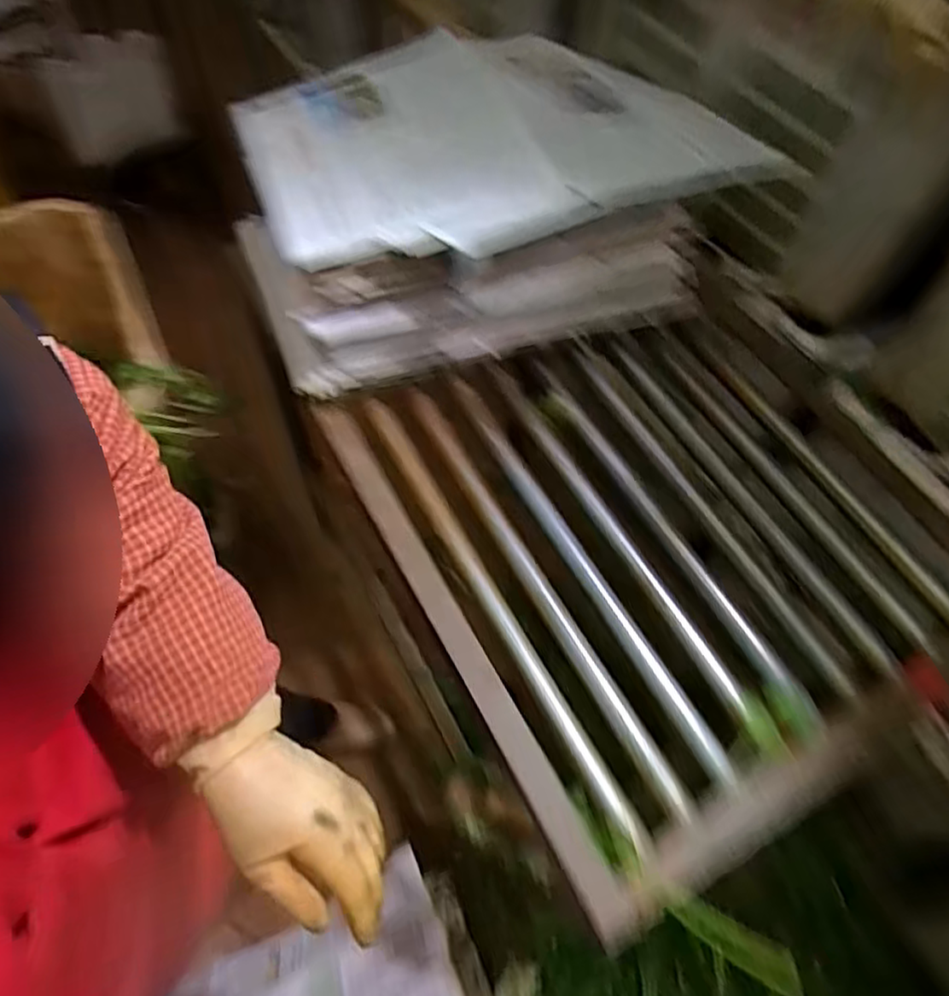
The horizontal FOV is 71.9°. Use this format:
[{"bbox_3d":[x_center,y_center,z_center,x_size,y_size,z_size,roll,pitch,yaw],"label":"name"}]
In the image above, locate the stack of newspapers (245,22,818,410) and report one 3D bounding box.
[{"bbox_3d":[0.010,-0.348,0.725,0.509,0.145,0.380,-13,62,-11],"label":"stack of newspapers"}]

